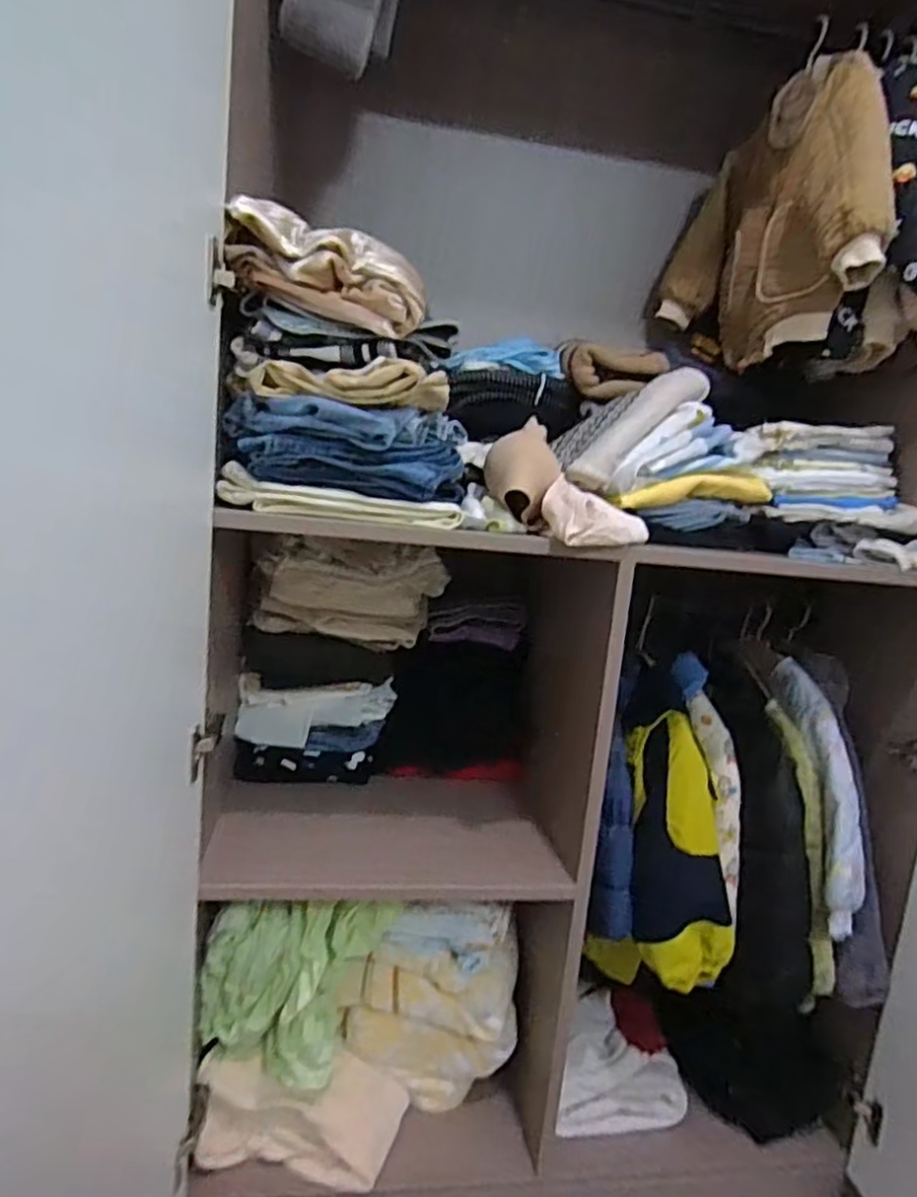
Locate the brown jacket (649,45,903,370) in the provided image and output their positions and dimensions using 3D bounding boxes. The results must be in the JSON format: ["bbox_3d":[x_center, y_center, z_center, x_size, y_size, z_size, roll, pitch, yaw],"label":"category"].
[{"bbox_3d":[0.449,-0.548,1.015,0.169,0.354,0.436,6,10,0],"label":"brown jacket"}]

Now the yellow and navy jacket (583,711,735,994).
[{"bbox_3d":[0.292,0.339,0.942,0.166,0.319,0.115,9,10,18],"label":"yellow and navy jacket"}]

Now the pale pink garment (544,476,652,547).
[{"bbox_3d":[0.159,-0.093,0.800,0.123,0.061,0.082,6,10,0],"label":"pale pink garment"}]

